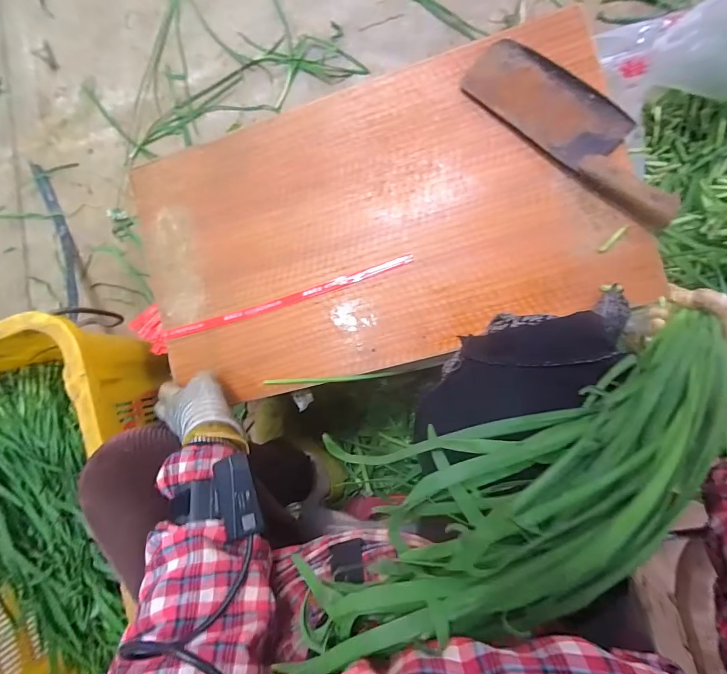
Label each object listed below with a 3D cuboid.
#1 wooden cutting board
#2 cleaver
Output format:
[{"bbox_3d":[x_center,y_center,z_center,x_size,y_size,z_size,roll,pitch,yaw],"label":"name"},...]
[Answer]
[{"bbox_3d":[0.006,-0.140,0.493,0.589,0.017,0.344,-16,86,9],"label":"wooden cutting board"},{"bbox_3d":[0.239,-0.240,0.440,0.278,0.034,0.084,44,96,8],"label":"cleaver"}]

